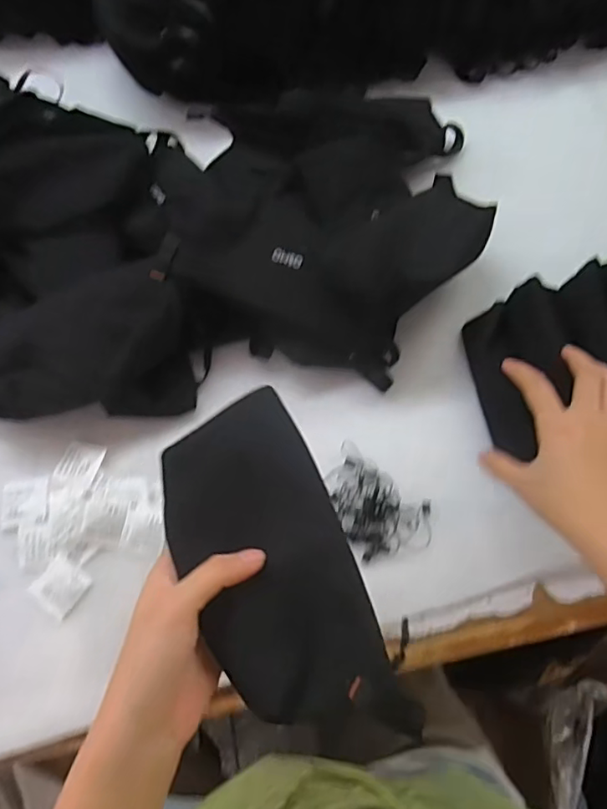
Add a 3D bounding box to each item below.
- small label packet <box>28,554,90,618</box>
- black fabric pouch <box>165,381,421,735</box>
[{"bbox_3d":[-0.204,0.152,0.476,0.040,0.006,0.039,35,72,15],"label":"small label packet"},{"bbox_3d":[-0.017,0.096,0.329,0.094,0.020,0.197,-24,77,-8],"label":"black fabric pouch"}]

